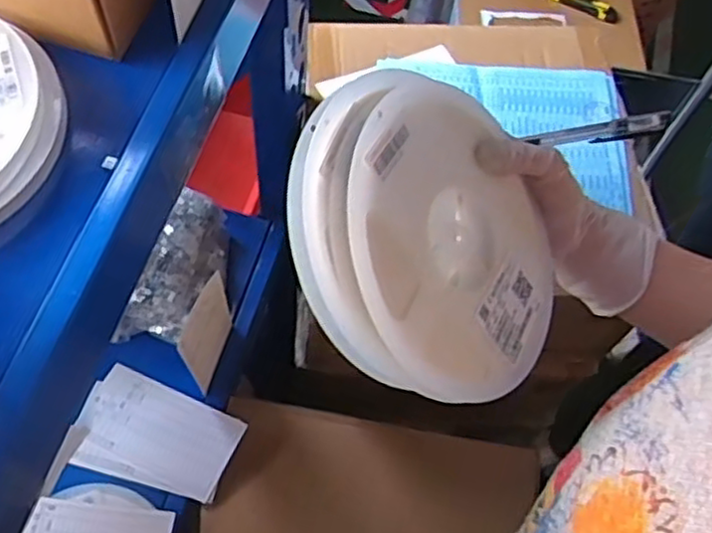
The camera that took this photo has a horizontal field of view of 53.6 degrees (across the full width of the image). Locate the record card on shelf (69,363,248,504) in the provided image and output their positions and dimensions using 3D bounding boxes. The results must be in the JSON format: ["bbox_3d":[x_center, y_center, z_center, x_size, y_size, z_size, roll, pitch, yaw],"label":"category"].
[{"bbox_3d":[-0.220,0.183,0.773,0.172,0.007,0.109,17,61,10],"label":"record card on shelf"}]

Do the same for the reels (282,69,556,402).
[{"bbox_3d":[0.043,-0.015,0.385,0.162,0.027,0.181,-43,107,-39],"label":"reels"}]

